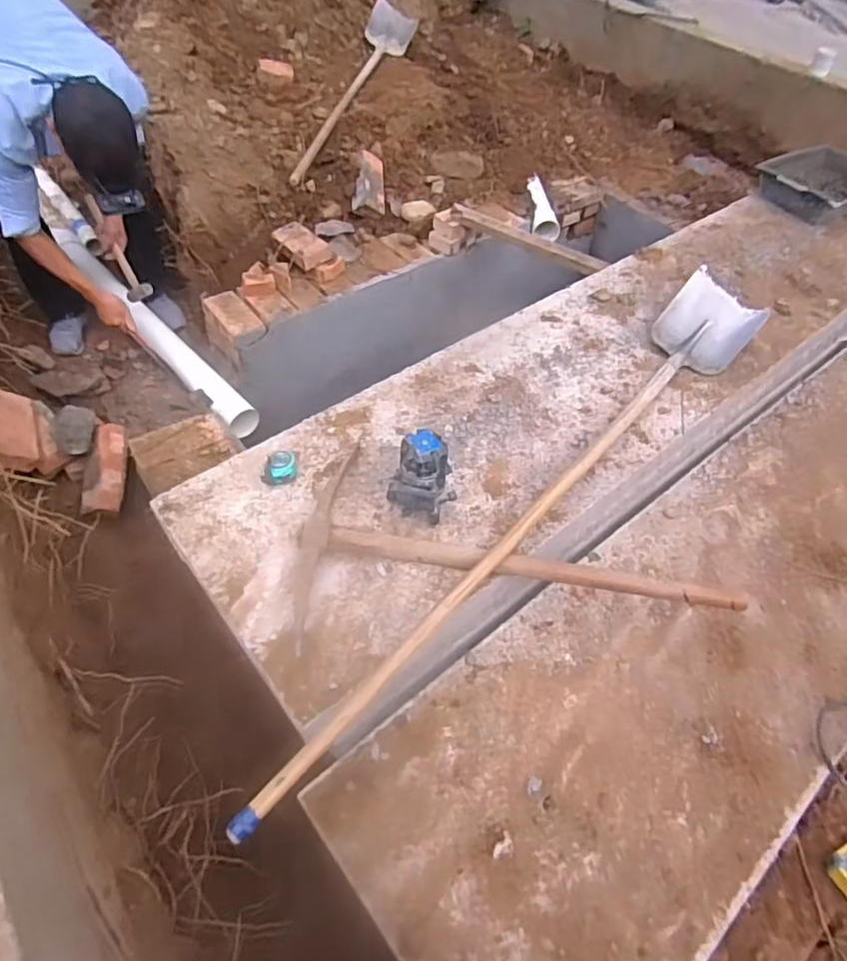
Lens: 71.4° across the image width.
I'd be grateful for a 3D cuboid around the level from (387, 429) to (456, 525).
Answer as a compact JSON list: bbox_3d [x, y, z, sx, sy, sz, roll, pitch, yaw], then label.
[{"bbox_3d":[-0.001,-0.001,1.184,0.136,0.198,0.129,6,51,-1],"label":"level"}]

